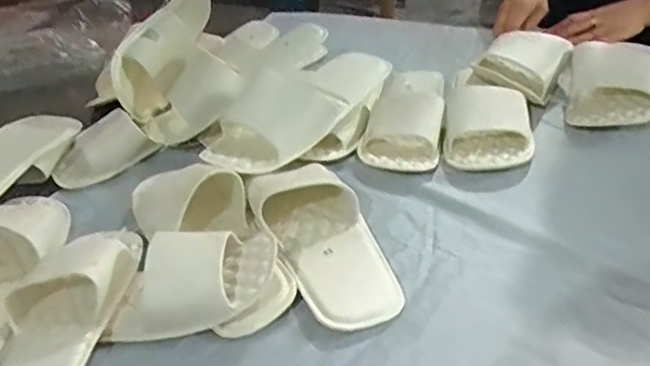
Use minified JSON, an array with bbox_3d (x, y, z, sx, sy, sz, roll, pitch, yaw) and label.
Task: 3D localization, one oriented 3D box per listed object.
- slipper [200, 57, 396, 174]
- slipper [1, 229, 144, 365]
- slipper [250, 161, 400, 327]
[{"bbox_3d":[-0.020,-0.103,0.754,0.286,0.070,0.108,-29,43,-27],"label":"slipper"},{"bbox_3d":[-0.248,0.123,0.554,0.101,0.064,0.228,3,39,12],"label":"slipper"},{"bbox_3d":[-0.007,0.050,0.610,0.104,0.054,0.217,-15,38,-11],"label":"slipper"}]

